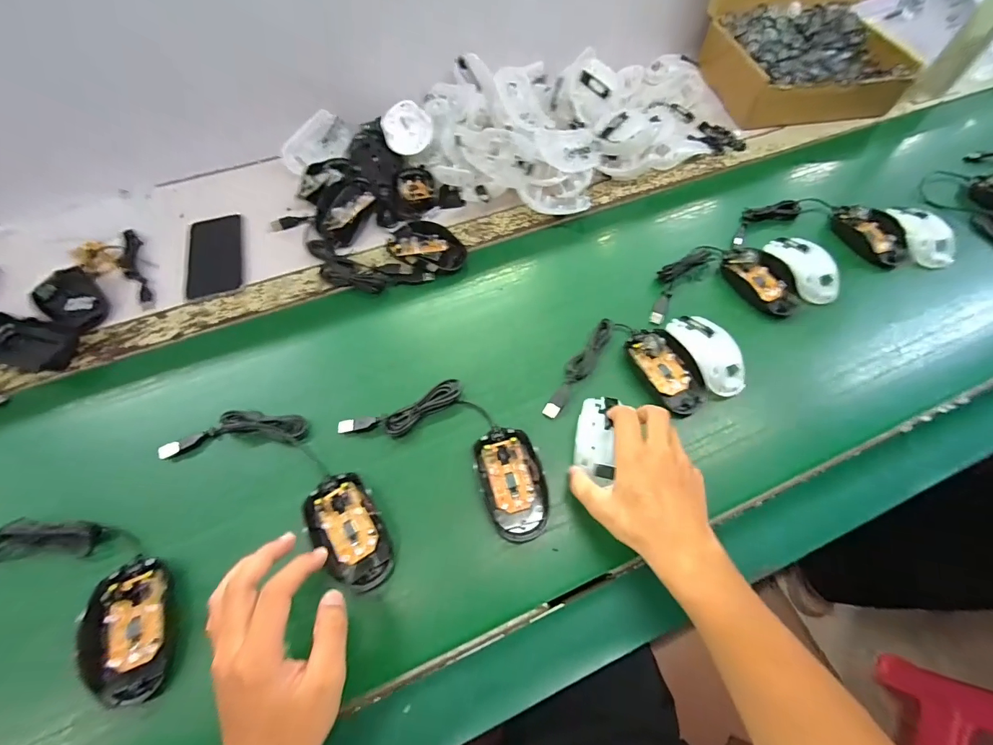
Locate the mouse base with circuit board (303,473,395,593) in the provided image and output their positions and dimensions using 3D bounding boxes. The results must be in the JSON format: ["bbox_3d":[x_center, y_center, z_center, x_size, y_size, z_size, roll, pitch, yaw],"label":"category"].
[{"bbox_3d":[-0.132,0.143,0.378,0.056,0.020,0.103,-30,59,-19],"label":"mouse base with circuit board"}]

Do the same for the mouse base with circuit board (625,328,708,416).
[{"bbox_3d":[0.185,-0.006,0.457,0.048,0.032,0.100,-22,57,-14],"label":"mouse base with circuit board"}]

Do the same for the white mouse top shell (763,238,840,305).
[{"bbox_3d":[0.380,-0.133,0.519,0.053,0.025,0.108,-11,55,-7],"label":"white mouse top shell"}]

